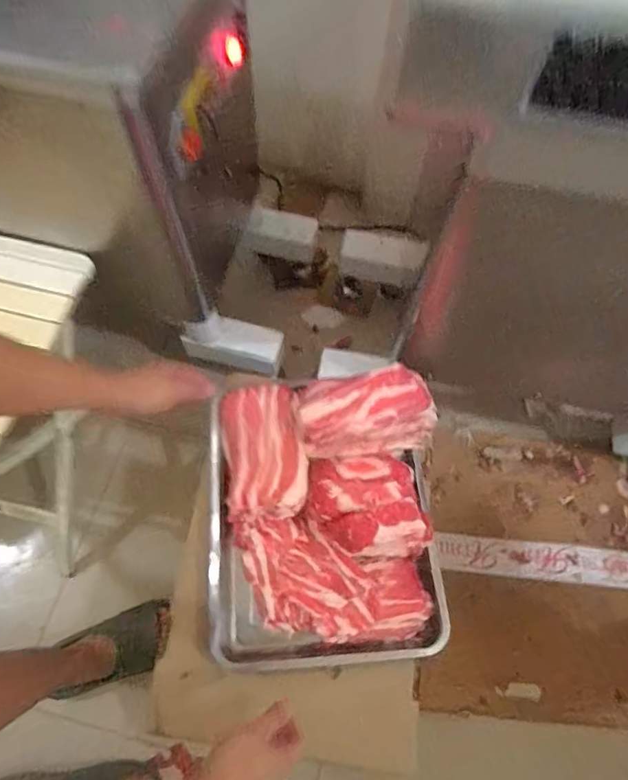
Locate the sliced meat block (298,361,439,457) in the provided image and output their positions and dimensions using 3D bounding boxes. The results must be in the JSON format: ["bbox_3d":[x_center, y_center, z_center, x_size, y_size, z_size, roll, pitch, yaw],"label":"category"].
[{"bbox_3d":[0.084,0.032,0.777,0.209,0.092,0.113,-8,67,-4],"label":"sliced meat block"}]

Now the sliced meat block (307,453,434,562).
[{"bbox_3d":[0.079,0.176,0.760,0.165,0.055,0.155,-5,67,-3],"label":"sliced meat block"}]

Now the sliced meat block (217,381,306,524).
[{"bbox_3d":[-0.080,0.093,0.783,0.124,0.072,0.203,-6,67,-3],"label":"sliced meat block"}]

